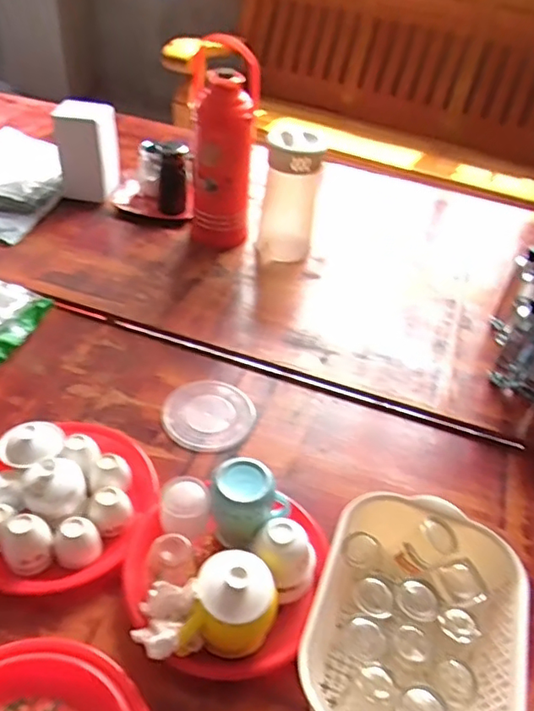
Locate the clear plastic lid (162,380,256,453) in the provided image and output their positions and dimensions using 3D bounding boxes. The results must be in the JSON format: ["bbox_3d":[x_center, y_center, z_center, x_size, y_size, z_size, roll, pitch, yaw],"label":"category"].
[{"bbox_3d":[-0.097,0.094,0.924,0.134,0.019,0.141,3,43,-3],"label":"clear plastic lid"}]

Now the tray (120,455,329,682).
[{"bbox_3d":[-0.050,0.243,0.679,0.239,0.103,0.237,19,43,11],"label":"tray"}]

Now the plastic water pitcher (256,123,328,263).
[{"bbox_3d":[0.047,-0.335,1.201,0.119,0.250,0.098,10,42,2],"label":"plastic water pitcher"}]

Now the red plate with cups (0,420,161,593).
[{"bbox_3d":[-0.279,0.175,0.750,0.229,0.074,0.236,3,43,-3],"label":"red plate with cups"}]

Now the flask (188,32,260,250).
[{"bbox_3d":[-0.092,-0.417,1.167,0.135,0.389,0.146,5,39,-6],"label":"flask"}]

